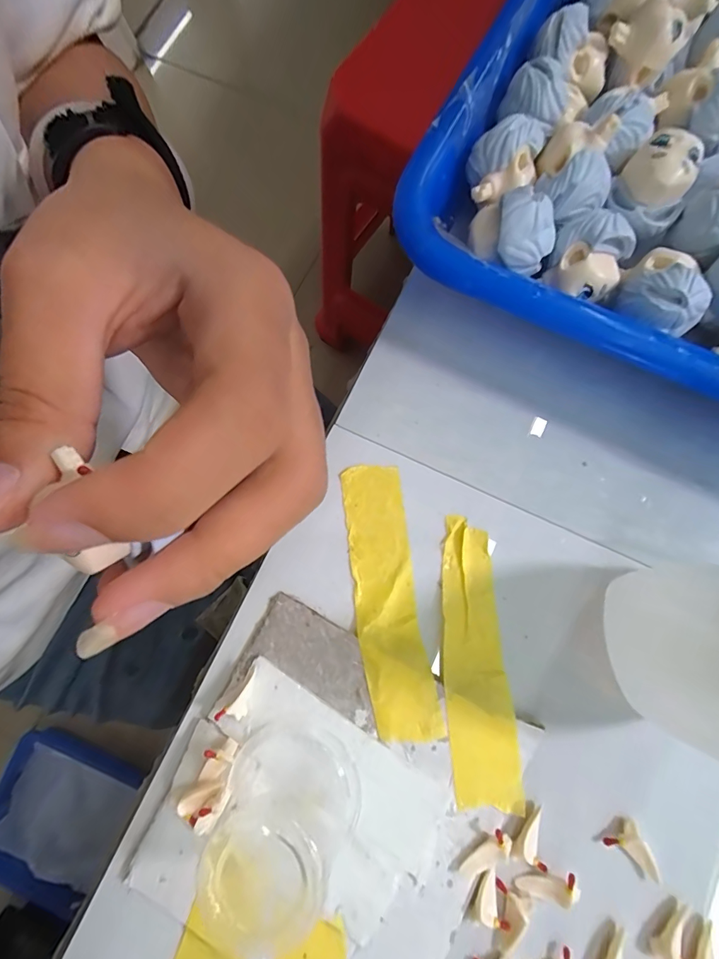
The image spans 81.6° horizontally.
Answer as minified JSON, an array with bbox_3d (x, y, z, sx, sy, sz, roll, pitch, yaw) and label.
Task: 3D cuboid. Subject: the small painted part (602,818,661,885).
[{"bbox_3d":[0.079,0.106,0.118,0.010,0.006,0.015,-42,80,-7],"label":"small painted part"}]

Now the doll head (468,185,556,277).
[{"bbox_3d":[0.045,-0.074,0.124,0.025,0.016,0.017,32,81,7],"label":"doll head"}]

